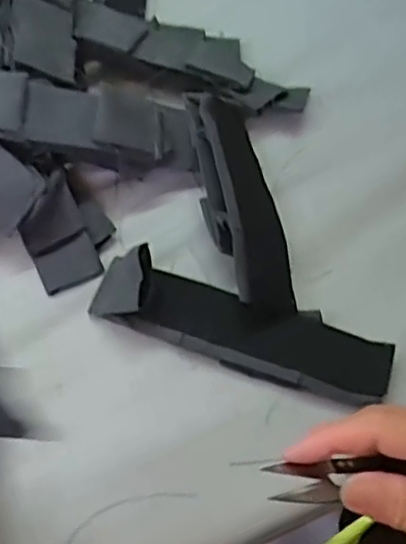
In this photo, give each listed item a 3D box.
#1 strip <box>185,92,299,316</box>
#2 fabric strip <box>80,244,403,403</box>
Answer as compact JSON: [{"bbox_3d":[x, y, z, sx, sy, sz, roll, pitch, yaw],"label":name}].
[{"bbox_3d":[0.026,-0.056,0.454,0.051,0.029,0.183,-9,59,-6],"label":"strip"},{"bbox_3d":[0.023,0.031,0.407,0.195,0.040,0.050,17,60,9],"label":"fabric strip"}]

